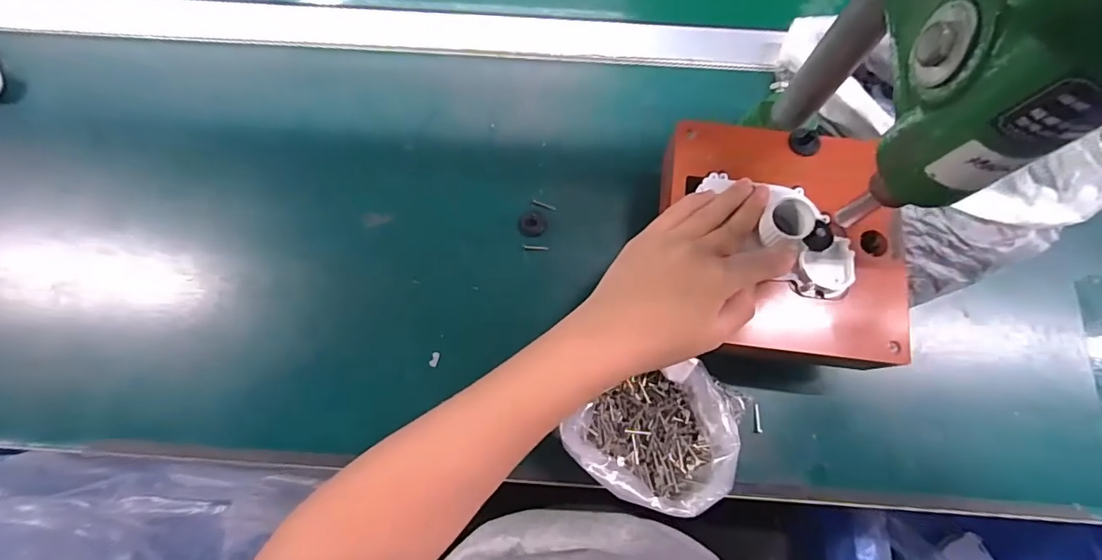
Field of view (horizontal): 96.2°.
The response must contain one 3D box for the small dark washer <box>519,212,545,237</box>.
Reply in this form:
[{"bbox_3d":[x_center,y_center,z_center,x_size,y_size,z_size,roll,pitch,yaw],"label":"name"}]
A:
[{"bbox_3d":[-0.015,-0.044,0.392,0.019,0.004,0.019,0,76,-1],"label":"small dark washer"}]

